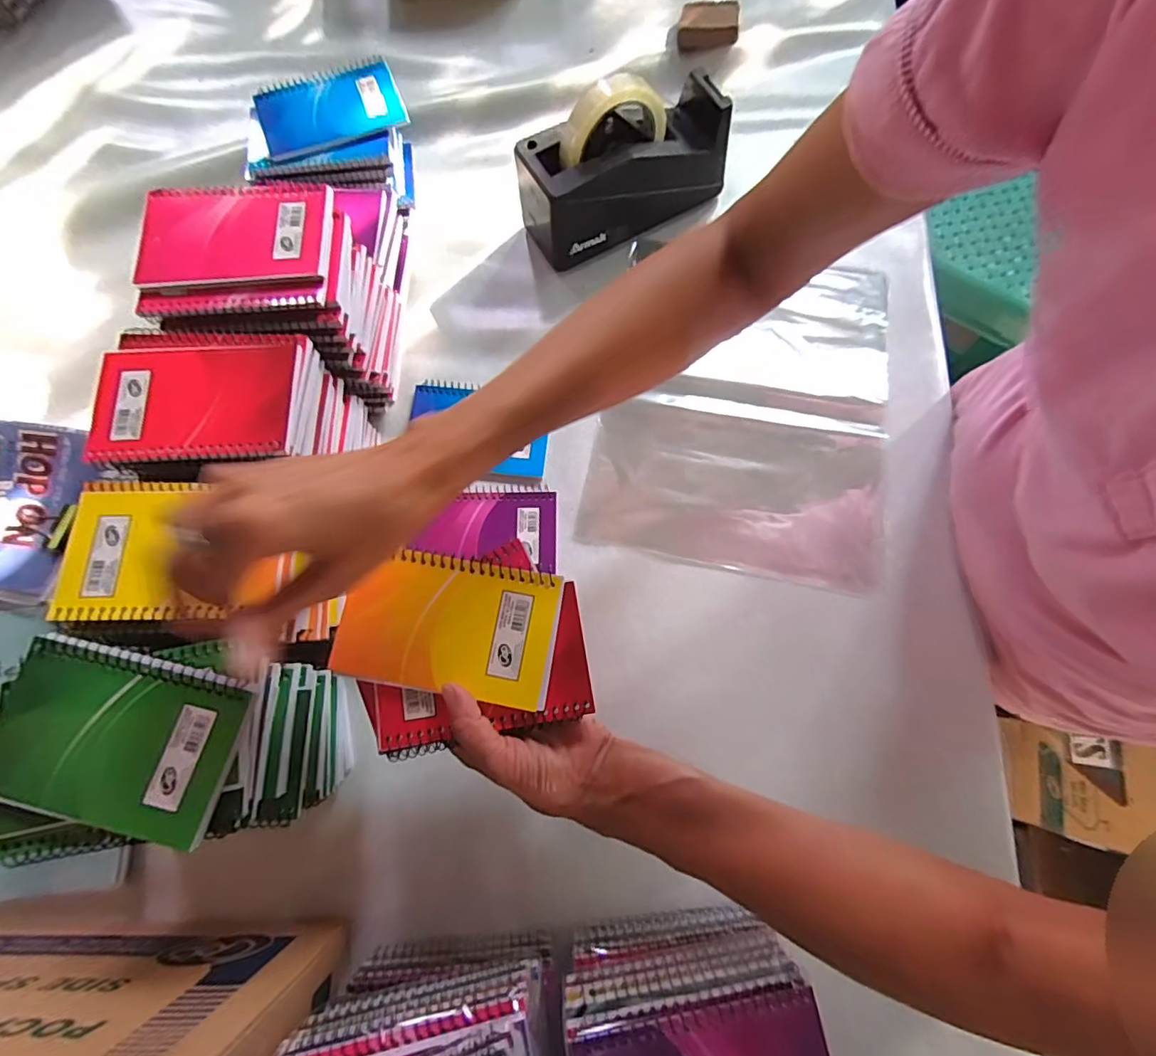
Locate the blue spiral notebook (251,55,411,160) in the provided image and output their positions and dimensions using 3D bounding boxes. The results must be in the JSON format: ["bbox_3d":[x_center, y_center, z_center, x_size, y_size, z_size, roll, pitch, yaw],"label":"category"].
[{"bbox_3d":[-0.235,-0.399,0.496,0.129,0.009,0.087,-22,75,-5],"label":"blue spiral notebook"}]

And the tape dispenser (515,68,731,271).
[{"bbox_3d":[0.045,-0.347,0.495,0.195,0.122,0.085,-26,76,-6],"label":"tape dispenser"}]

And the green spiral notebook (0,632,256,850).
[{"bbox_3d":[-0.250,0.111,0.283,0.128,0.008,0.082,12,74,3],"label":"green spiral notebook"}]

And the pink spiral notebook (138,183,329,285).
[{"bbox_3d":[-0.247,-0.211,0.377,0.131,0.008,0.080,-3,73,-1],"label":"pink spiral notebook"}]

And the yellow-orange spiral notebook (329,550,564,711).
[{"bbox_3d":[-0.079,0.058,0.320,0.129,0.013,0.079,9,73,3],"label":"yellow-orange spiral notebook"}]

